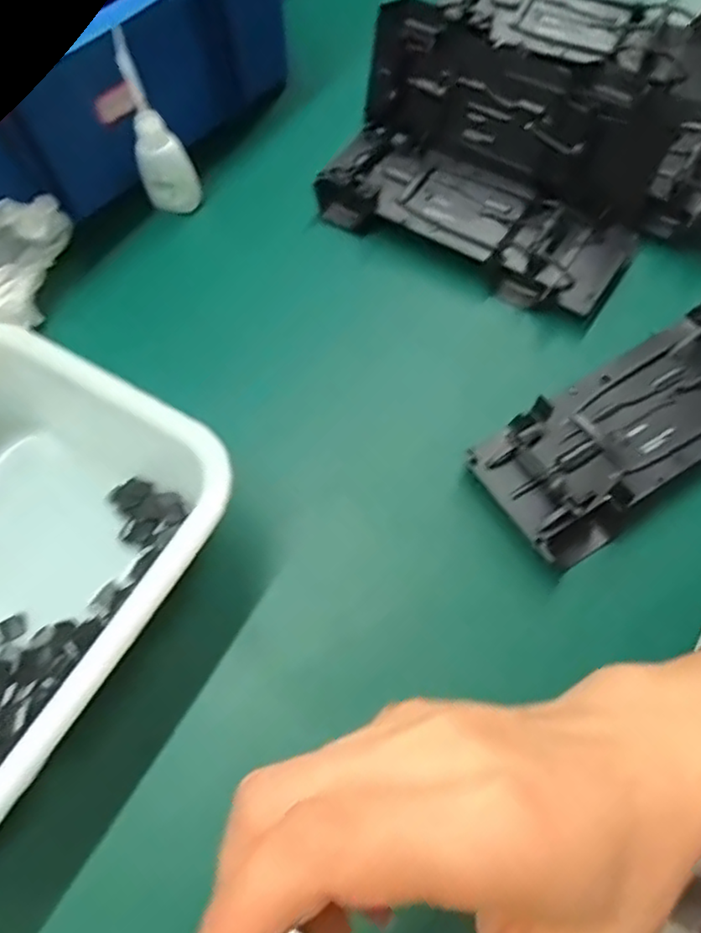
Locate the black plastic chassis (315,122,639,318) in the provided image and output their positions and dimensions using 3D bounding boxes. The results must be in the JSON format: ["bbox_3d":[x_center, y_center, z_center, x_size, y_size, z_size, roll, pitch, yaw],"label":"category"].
[{"bbox_3d":[0.075,-0.158,0.409,0.193,0.033,0.075,32,69,18],"label":"black plastic chassis"}]

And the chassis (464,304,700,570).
[{"bbox_3d":[0.157,-0.024,0.340,0.193,0.038,0.073,-30,65,-11],"label":"chassis"}]

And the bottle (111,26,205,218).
[{"bbox_3d":[-0.122,-0.208,0.402,0.029,0.104,0.025,20,66,13],"label":"bottle"}]

